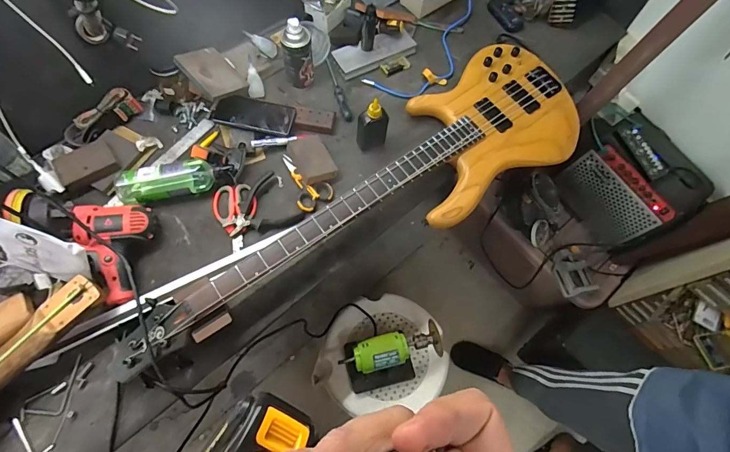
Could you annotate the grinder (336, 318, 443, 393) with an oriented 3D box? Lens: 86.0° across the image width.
[{"bbox_3d":[0.064,0.304,0.938,0.233,0.122,0.096,-14,68,-9],"label":"grinder"}]

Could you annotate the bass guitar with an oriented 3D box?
[{"bbox_3d":[0.010,-0.074,0.776,1.024,0.065,0.289,-30,71,-15],"label":"bass guitar"}]

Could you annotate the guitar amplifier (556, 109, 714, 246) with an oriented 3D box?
[{"bbox_3d":[0.747,-0.123,1.146,0.169,0.278,0.328,-30,71,-15],"label":"guitar amplifier"}]

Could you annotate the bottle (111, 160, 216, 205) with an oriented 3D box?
[{"bbox_3d":[-0.389,-0.088,0.761,0.183,0.048,0.064,-14,68,-9],"label":"bottle"}]

